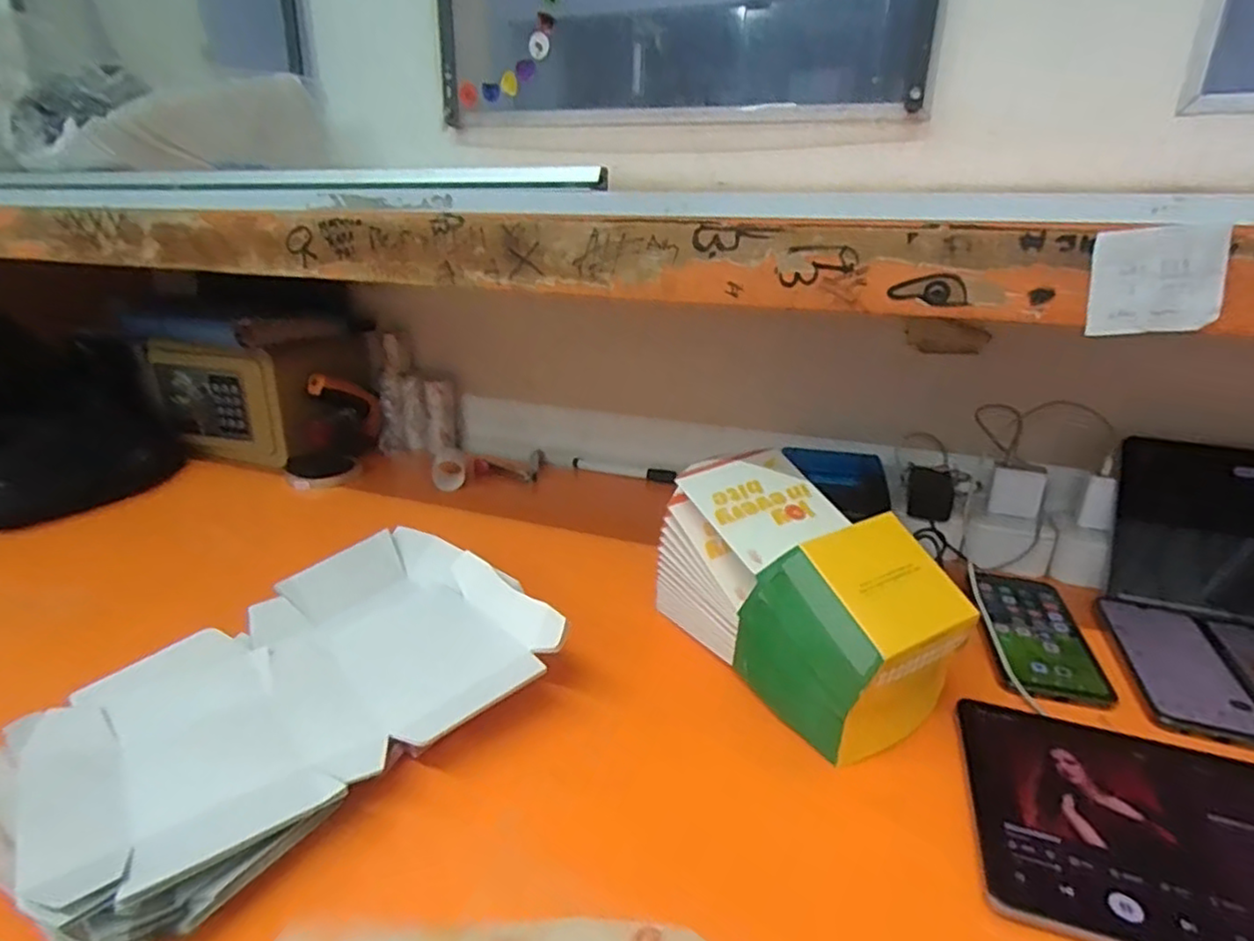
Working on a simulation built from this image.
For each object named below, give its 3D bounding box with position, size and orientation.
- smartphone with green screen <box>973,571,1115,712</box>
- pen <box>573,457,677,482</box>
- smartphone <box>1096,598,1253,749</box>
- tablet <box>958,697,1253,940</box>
[{"bbox_3d":[0.347,0.134,0.577,0.085,0.007,0.171,6,22,13],"label":"smartphone with green screen"},{"bbox_3d":[-0.002,-0.002,0.913,0.147,0.018,0.013,9,23,20],"label":"pen"},{"bbox_3d":[0.444,0.153,0.540,0.085,0.004,0.163,9,23,20],"label":"smartphone"},{"bbox_3d":[0.333,0.217,0.385,0.243,0.014,0.161,9,23,20],"label":"tablet"}]

